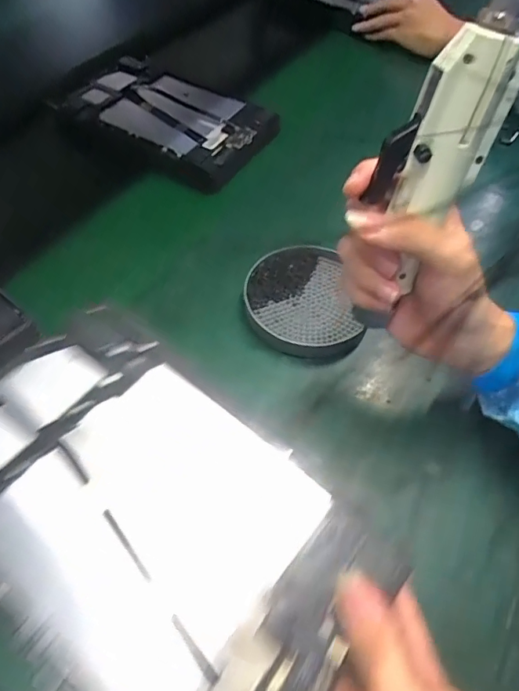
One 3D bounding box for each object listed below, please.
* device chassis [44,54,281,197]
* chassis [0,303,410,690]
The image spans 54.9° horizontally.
[{"bbox_3d":[-0.134,-0.302,0.645,0.304,0.035,0.155,30,58,19],"label":"device chassis"},{"bbox_3d":[-0.062,0.085,0.264,0.237,0.019,0.152,35,59,20],"label":"chassis"}]

